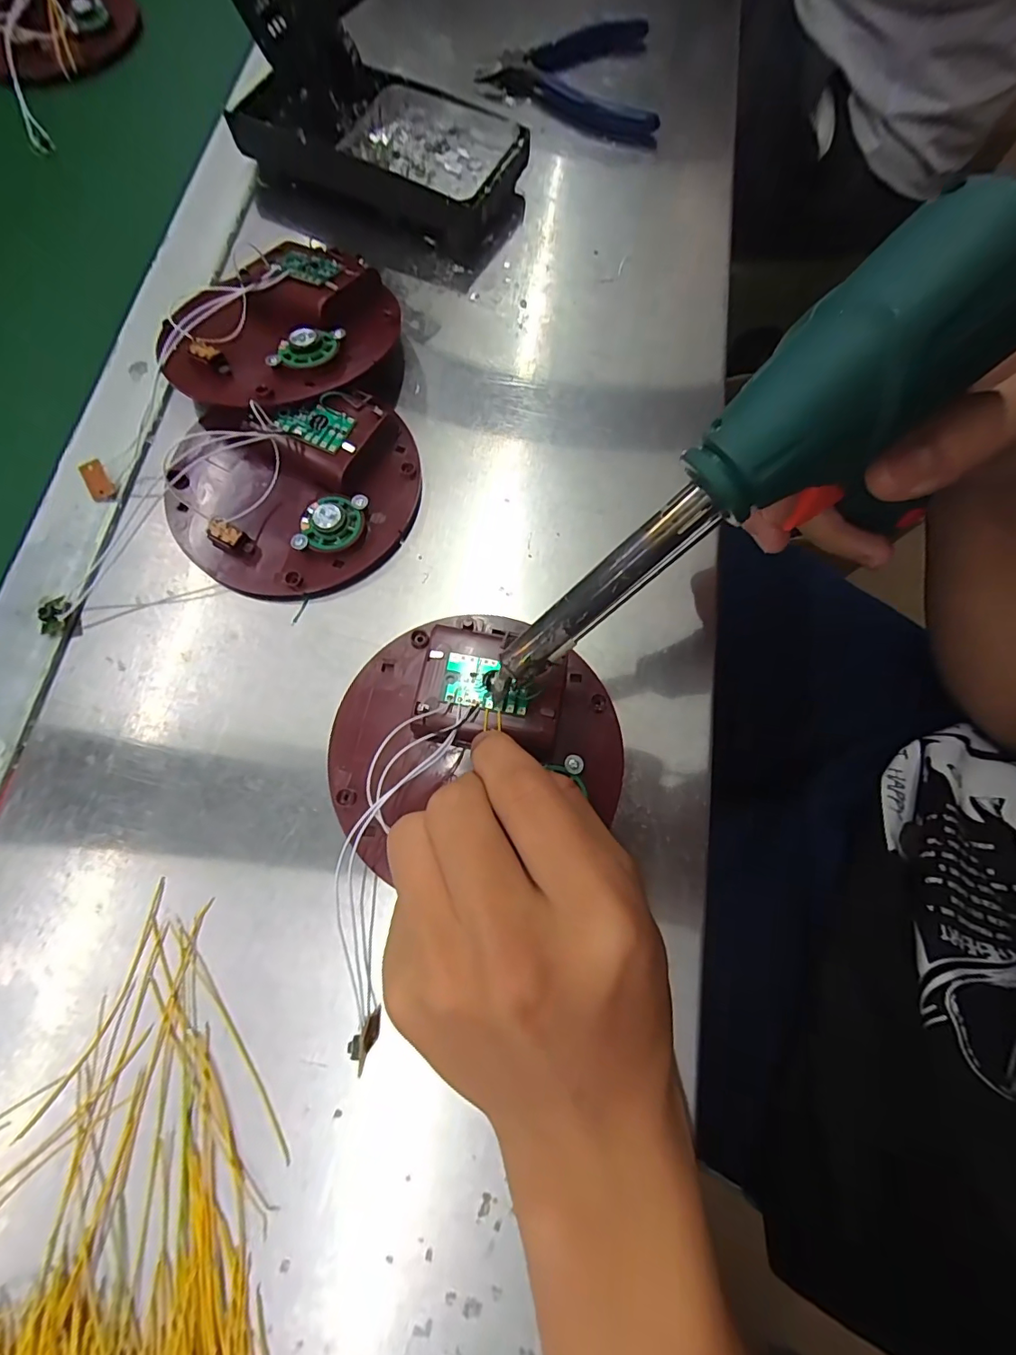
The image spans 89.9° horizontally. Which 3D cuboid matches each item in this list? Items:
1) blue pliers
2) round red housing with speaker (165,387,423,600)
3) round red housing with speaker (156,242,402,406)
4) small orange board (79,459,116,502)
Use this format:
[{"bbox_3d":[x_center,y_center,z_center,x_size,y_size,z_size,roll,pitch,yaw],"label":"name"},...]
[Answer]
[{"bbox_3d":[0.041,-0.404,0.341,0.115,0.017,0.108,5,73,0],"label":"blue pliers"},{"bbox_3d":[-0.106,-0.090,0.242,0.119,0.026,0.101,2,73,0],"label":"round red housing with speaker"},{"bbox_3d":[-0.112,-0.170,0.262,0.092,0.036,0.110,44,77,11],"label":"round red housing with speaker"},{"bbox_3d":[-0.203,-0.097,0.251,0.011,0.004,0.018,-20,104,-2],"label":"small orange board"}]

